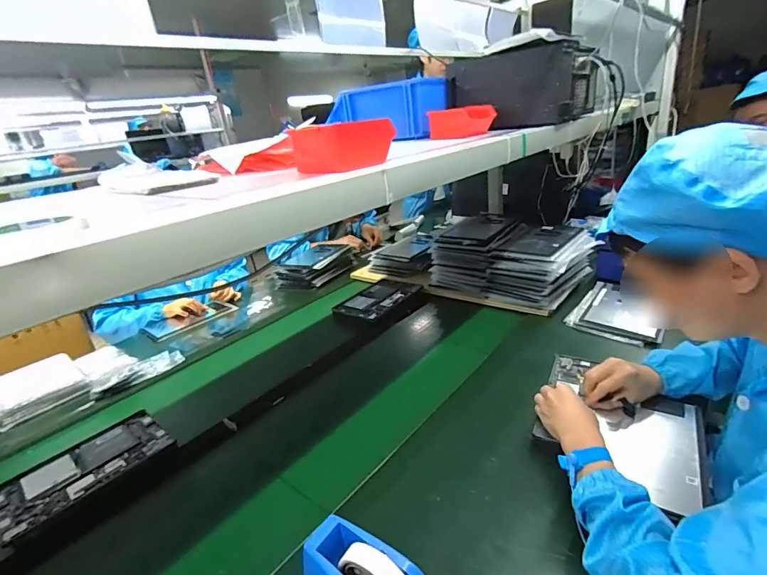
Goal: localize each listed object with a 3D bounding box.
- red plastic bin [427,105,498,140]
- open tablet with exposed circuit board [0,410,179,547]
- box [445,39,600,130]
[{"bbox_3d":[0.197,-0.421,1.047,0.158,0.067,0.113,-27,29,-38],"label":"red plastic bin"},{"bbox_3d":[-0.518,0.317,0.723,0.179,0.028,0.246,14,31,42],"label":"open tablet with exposed circuit board"},{"bbox_3d":[0.398,-0.564,1.170,0.309,0.175,0.329,12,30,39],"label":"box"}]

